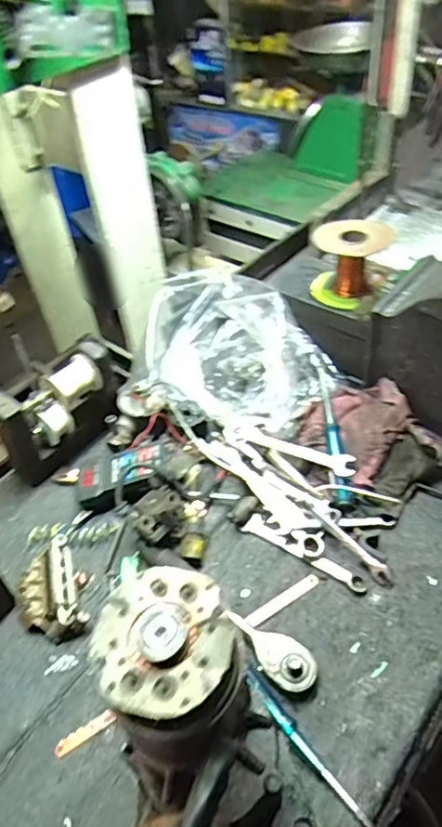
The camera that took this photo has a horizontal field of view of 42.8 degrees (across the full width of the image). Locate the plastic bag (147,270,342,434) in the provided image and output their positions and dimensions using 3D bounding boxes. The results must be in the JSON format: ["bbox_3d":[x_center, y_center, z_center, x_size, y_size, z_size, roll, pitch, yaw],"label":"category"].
[{"bbox_3d":[0.019,-0.079,0.795,0.159,0.135,0.265,-37,52,-27],"label":"plastic bag"}]

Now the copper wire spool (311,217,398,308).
[{"bbox_3d":[0.162,-0.198,0.729,0.076,0.092,0.083,28,54,30],"label":"copper wire spool"}]

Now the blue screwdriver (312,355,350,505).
[{"bbox_3d":[0.138,0.013,0.714,0.019,0.019,0.205,-5,59,2],"label":"blue screwdriver"}]

